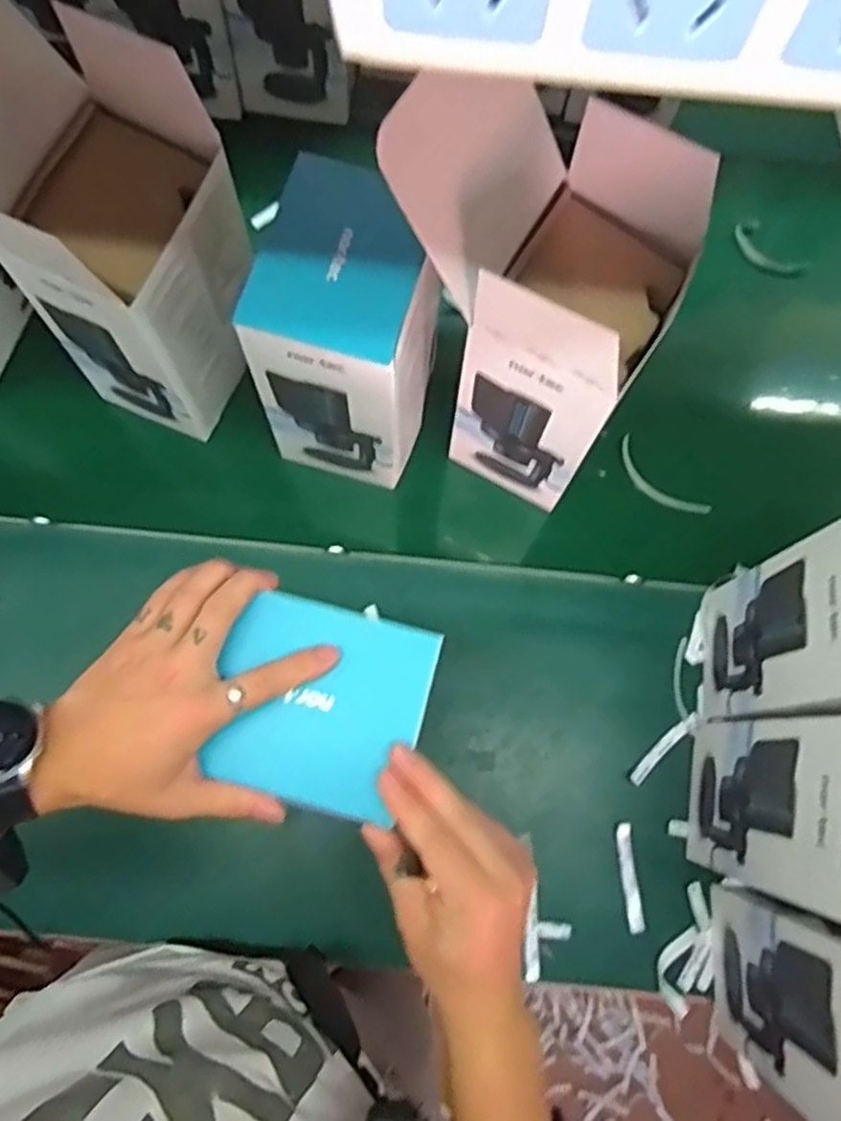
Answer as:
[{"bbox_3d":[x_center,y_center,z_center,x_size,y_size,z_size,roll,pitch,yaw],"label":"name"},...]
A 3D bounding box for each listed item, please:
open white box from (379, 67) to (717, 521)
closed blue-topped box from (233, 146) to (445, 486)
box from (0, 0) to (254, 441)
[{"bbox_3d":[0.089,-0.203,0.581,0.188,0.307,0.162,32,77,7],"label":"open white box"},{"bbox_3d":[-0.058,-0.181,0.630,0.116,0.218,0.147,15,76,3],"label":"closed blue-topped box"},{"bbox_3d":[-0.263,-0.269,0.586,0.208,0.326,0.158,27,77,6],"label":"box"}]

